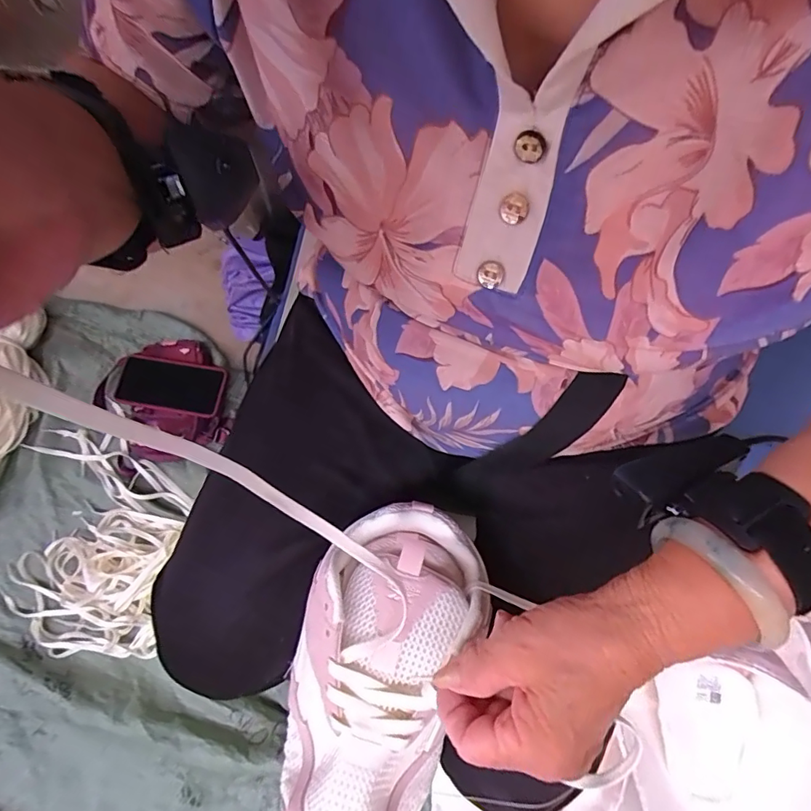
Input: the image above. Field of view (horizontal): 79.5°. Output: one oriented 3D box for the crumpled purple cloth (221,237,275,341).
[{"bbox_3d":[-0.266,-0.192,0.812,0.088,0.045,0.164,3,90,2],"label":"crumpled purple cloth"}]

